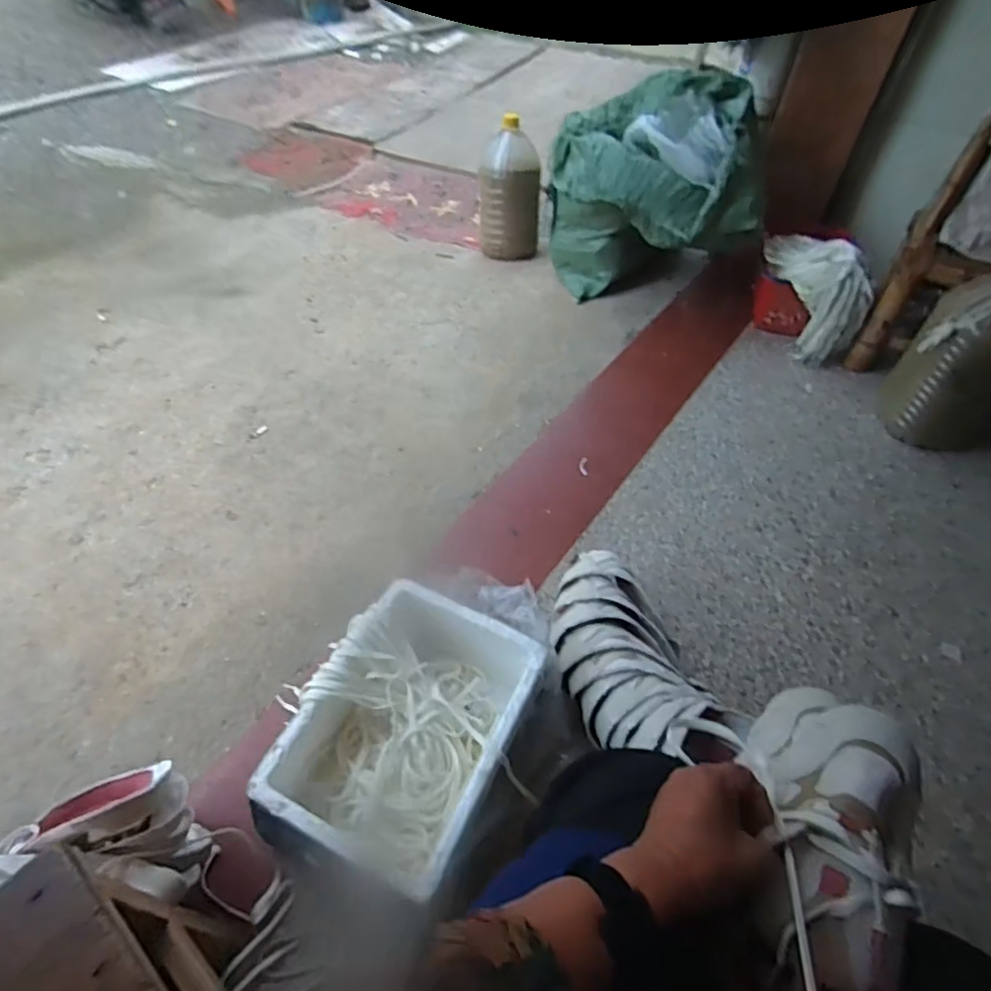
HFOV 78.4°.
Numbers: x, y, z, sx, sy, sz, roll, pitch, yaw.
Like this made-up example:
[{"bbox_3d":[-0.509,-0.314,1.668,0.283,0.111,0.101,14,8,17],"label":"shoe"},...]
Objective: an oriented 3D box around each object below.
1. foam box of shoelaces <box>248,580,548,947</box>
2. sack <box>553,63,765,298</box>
[{"bbox_3d":[-0.114,0.334,0.826,0.269,0.156,0.352,21,53,15],"label":"foam box of shoelaces"},{"bbox_3d":[0.406,-0.778,1.626,0.518,0.482,0.361,5,51,2],"label":"sack"}]

